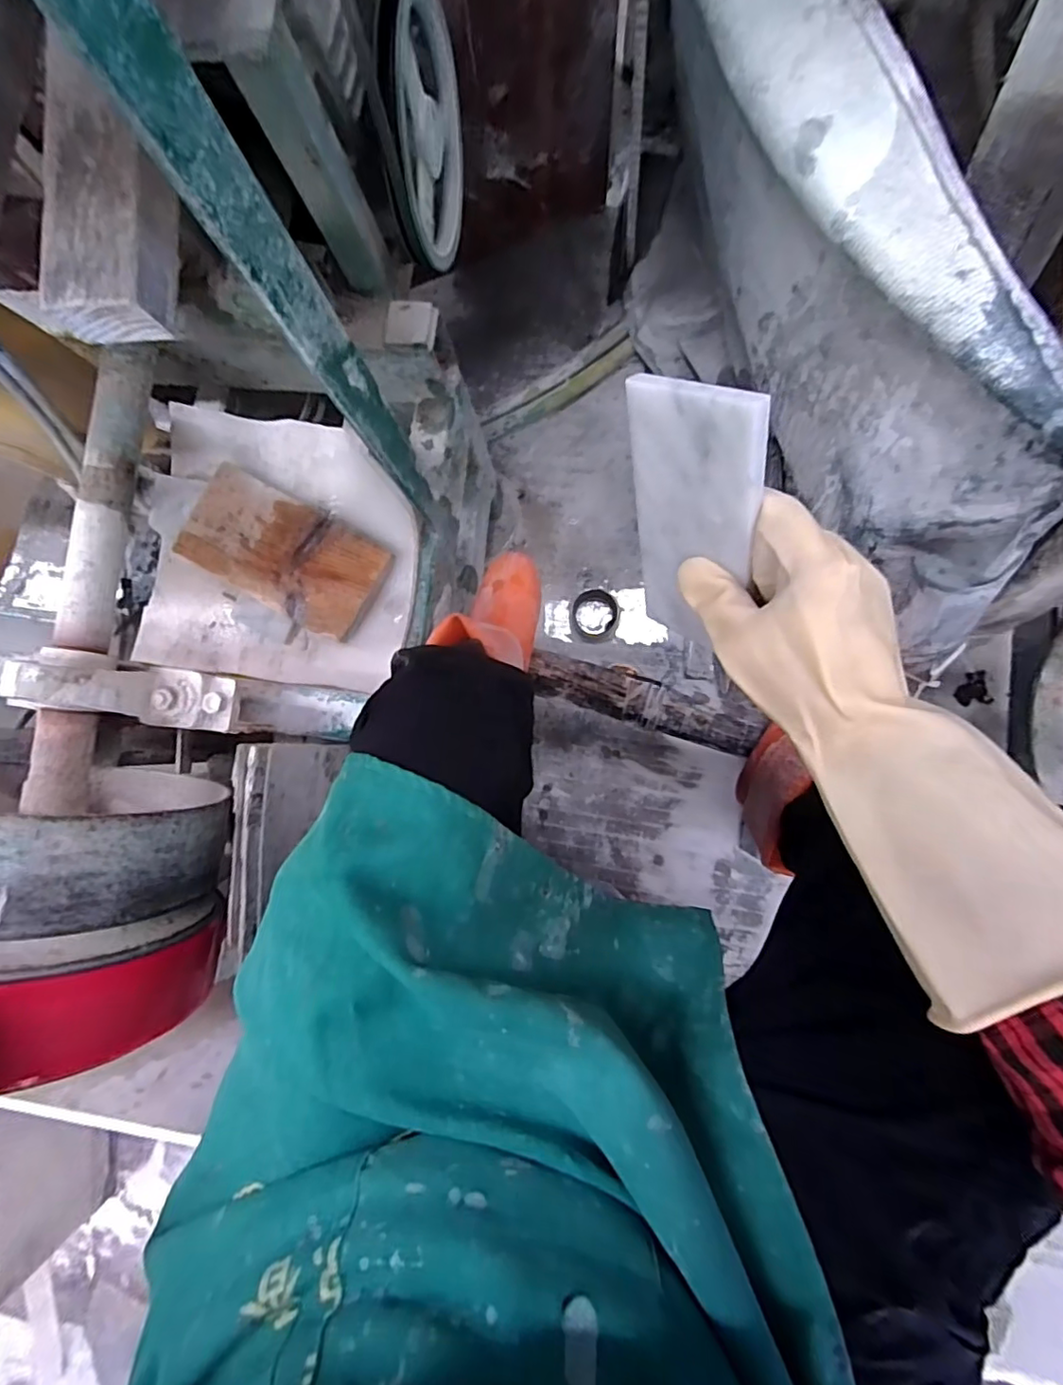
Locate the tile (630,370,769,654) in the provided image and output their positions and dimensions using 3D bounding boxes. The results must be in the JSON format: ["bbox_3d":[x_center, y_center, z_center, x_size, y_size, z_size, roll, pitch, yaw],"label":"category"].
[{"bbox_3d":[0.085,-0.086,0.311,0.007,0.148,0.073,-38,50,-19],"label":"tile"}]

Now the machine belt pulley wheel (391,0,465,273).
[{"bbox_3d":[-0.098,-0.534,0.564,0.016,0.191,0.191,6,87,7],"label":"machine belt pulley wheel"}]

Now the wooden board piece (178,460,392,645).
[{"bbox_3d":[-0.293,-0.165,0.692,0.241,0.020,0.123,30,90,8],"label":"wooden board piece"}]

